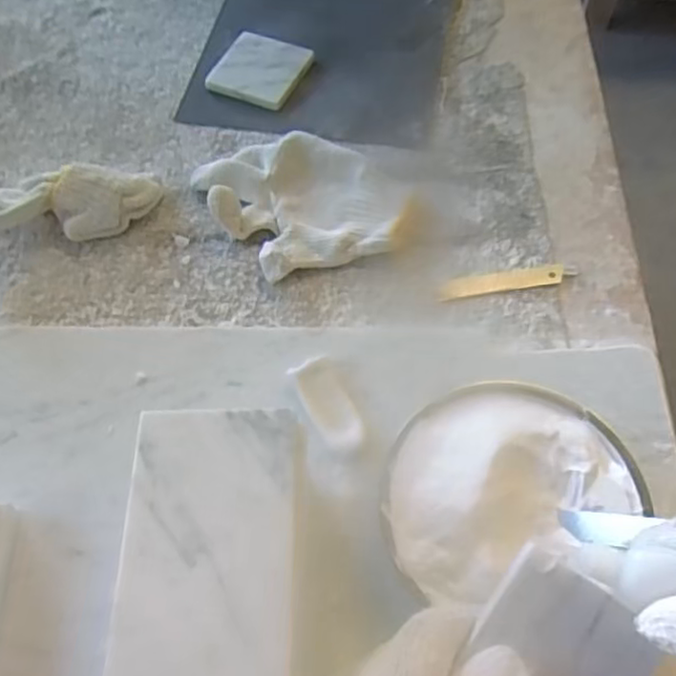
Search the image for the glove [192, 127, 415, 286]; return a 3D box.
[{"bbox_3d":[-0.024,-0.112,0.525,0.148,0.030,0.123,-19,62,-7],"label":"glove"}]

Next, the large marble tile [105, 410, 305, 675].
[{"bbox_3d":[-0.056,0.103,0.289,0.078,0.012,0.150,-2,62,2],"label":"large marble tile"}]

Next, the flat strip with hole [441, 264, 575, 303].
[{"bbox_3d":[0.128,-0.044,0.497,0.103,0.004,0.018,-10,62,-3],"label":"flat strip with hole"}]

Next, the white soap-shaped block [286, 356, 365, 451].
[{"bbox_3d":[-0.005,0.043,0.436,0.031,0.013,0.064,-25,63,-10],"label":"white soap-shaped block"}]

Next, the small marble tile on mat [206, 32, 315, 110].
[{"bbox_3d":[-0.071,-0.245,0.610,0.078,0.009,0.079,21,65,14],"label":"small marble tile on mat"}]

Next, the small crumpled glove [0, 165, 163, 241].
[{"bbox_3d":[-0.213,-0.105,0.523,0.142,0.042,0.054,-6,62,-1],"label":"small crumpled glove"}]

